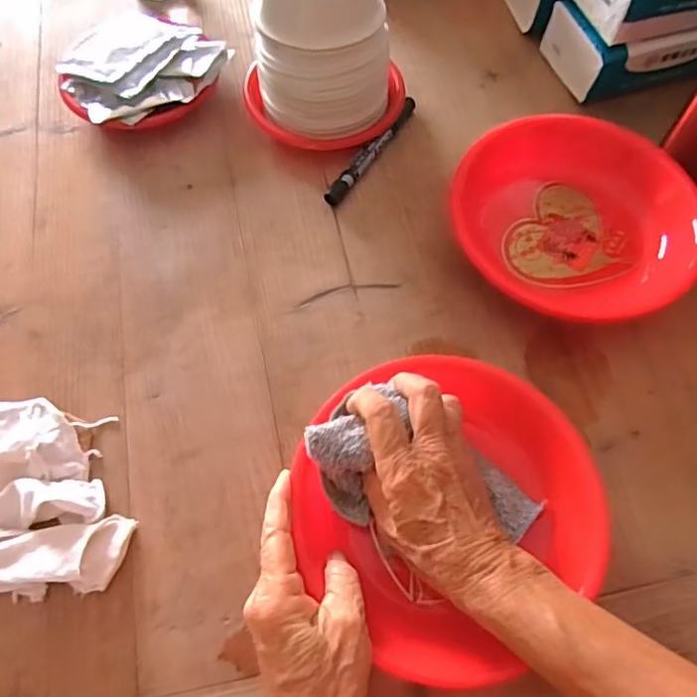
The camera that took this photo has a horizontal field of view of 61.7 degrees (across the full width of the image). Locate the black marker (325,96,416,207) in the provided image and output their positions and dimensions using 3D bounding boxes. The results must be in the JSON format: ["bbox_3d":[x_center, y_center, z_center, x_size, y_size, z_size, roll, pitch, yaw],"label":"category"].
[{"bbox_3d":[0.023,-0.176,0.514,0.014,0.014,0.139,32,69,14],"label":"black marker"}]

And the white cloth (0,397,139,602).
[{"bbox_3d":[-0.222,0.092,0.376,0.162,0.035,0.127,3,65,1],"label":"white cloth"}]

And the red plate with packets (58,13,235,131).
[{"bbox_3d":[-0.189,-0.250,0.534,0.128,0.038,0.134,0,65,0],"label":"red plate with packets"}]

